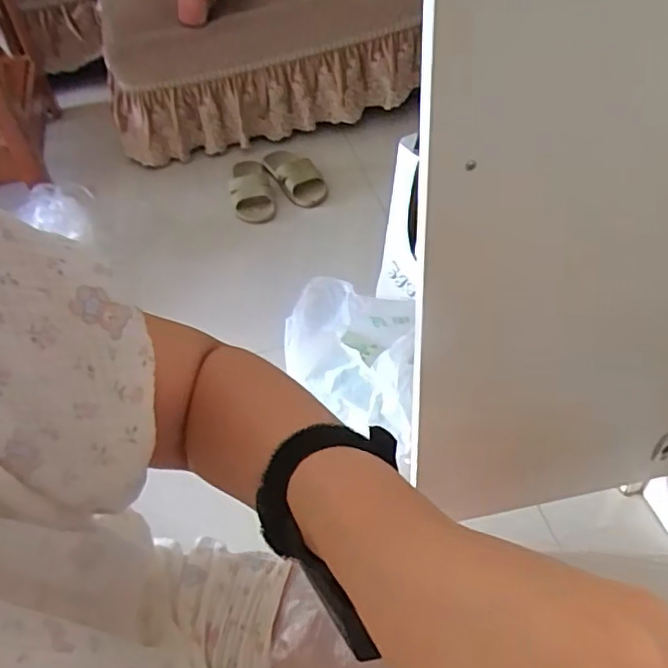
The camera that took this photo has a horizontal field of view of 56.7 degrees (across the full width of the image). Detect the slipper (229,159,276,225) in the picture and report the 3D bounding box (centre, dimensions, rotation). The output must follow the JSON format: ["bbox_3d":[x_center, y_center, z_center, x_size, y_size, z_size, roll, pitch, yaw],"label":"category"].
[{"bbox_3d":[-0.210,-0.360,1.580,0.107,0.055,0.209,-15,48,-9],"label":"slipper"}]

